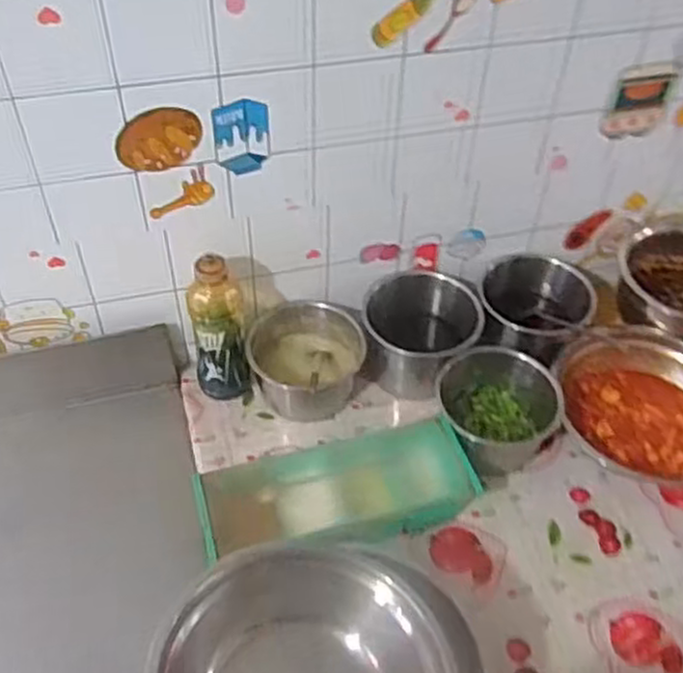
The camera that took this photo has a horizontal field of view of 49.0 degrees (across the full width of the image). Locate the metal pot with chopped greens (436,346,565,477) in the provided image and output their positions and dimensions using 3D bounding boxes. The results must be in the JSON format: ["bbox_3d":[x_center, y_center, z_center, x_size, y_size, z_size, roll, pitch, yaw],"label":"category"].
[{"bbox_3d":[0.198,0.086,0.954,0.153,0.104,0.144,2,46,-2],"label":"metal pot with chopped greens"}]

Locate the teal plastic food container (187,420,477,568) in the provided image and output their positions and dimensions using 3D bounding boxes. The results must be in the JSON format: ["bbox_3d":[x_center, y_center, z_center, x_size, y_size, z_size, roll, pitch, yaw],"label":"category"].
[{"bbox_3d":[0.003,0.192,0.861,0.323,0.081,0.136,-9,48,-11],"label":"teal plastic food container"}]

